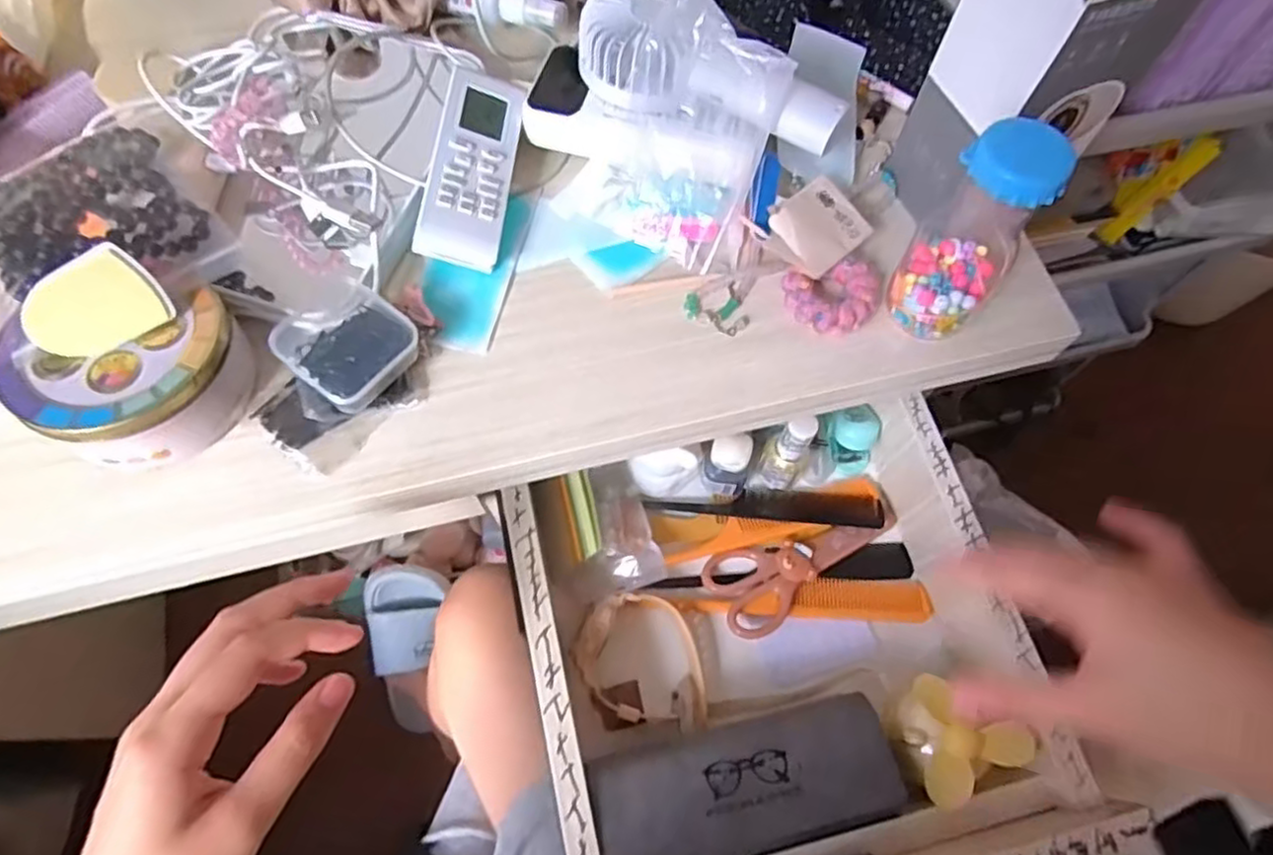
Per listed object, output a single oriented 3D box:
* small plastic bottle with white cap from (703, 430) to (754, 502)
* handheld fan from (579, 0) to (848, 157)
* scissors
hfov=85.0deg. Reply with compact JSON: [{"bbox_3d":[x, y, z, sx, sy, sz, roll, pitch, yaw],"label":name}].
[{"bbox_3d":[0.058,0.026,0.447,0.026,0.064,0.023,-4,66,-3],"label":"small plastic bottle with white cap"},{"bbox_3d":[0.034,-0.193,0.384,0.153,0.063,0.054,34,70,13],"label":"handheld fan"},{"bbox_3d":[0.116,0.087,0.453,0.138,0.018,0.056,-20,68,-9],"label":"scissors"}]

